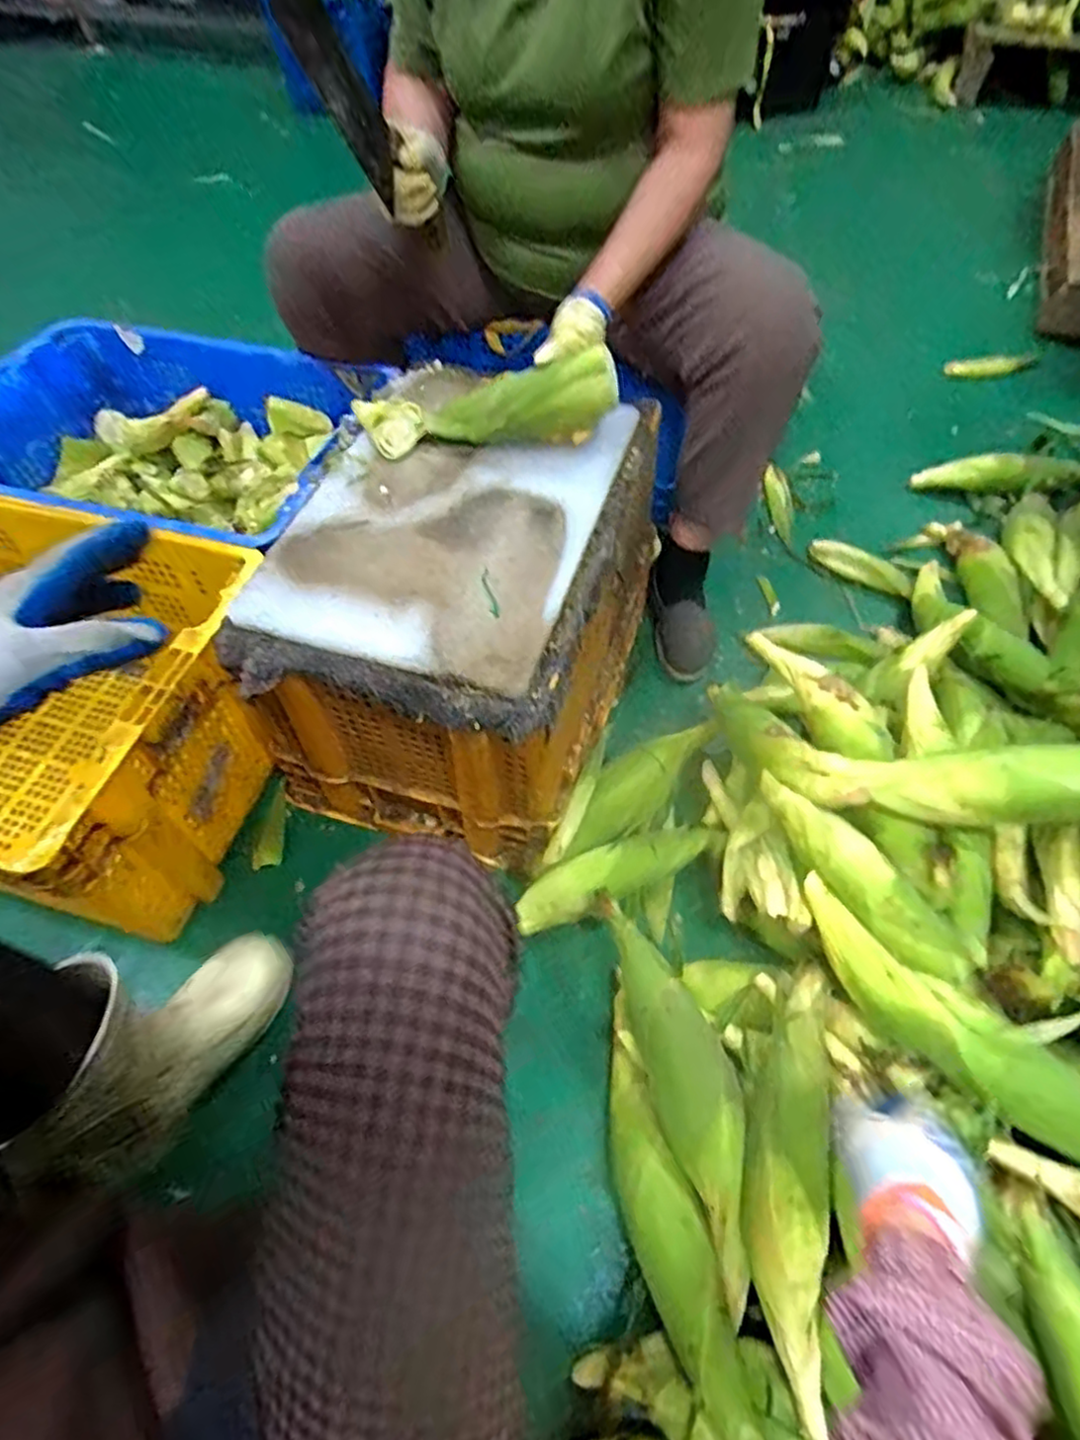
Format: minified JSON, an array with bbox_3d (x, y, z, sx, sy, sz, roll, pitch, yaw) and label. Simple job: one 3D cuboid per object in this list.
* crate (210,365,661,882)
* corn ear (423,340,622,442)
[{"bbox_3d":[-0.075,-0.153,0.891,0.368,0.301,0.533,16,58,12],"label":"crate"},{"bbox_3d":[-0.023,-0.361,0.806,0.218,0.082,0.066,-3,55,16],"label":"corn ear"}]

